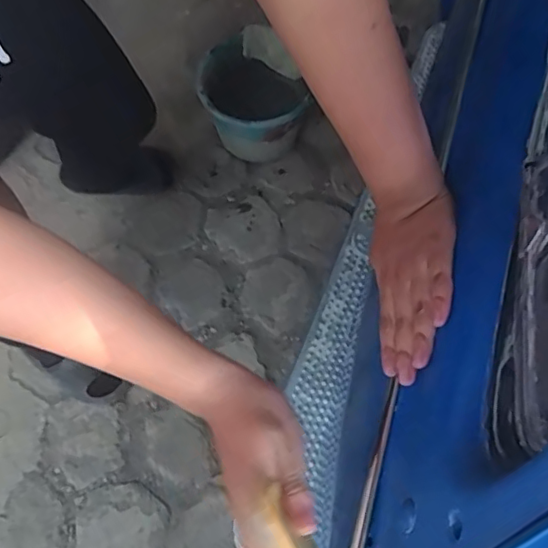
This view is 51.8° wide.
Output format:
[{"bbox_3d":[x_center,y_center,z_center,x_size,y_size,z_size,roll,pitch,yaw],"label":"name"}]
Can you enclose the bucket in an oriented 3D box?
[{"bbox_3d":[-0.051,-0.436,1.452,0.251,0.223,0.260,0,67,-1],"label":"bucket"}]

